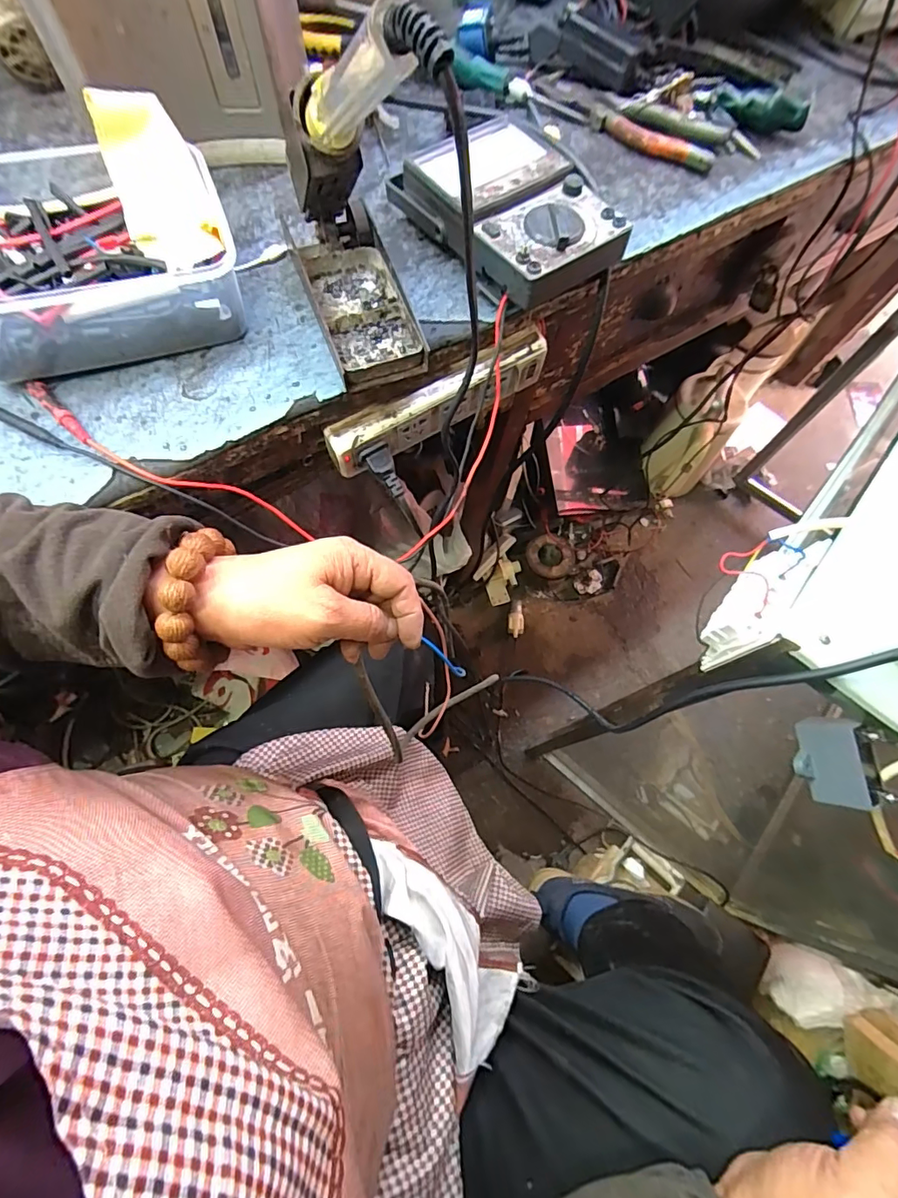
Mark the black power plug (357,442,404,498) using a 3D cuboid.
[{"bbox_3d":[-0.055,-0.107,0.436,0.022,0.027,0.047,-32,90,-13],"label":"black power plug"}]

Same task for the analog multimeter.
[{"bbox_3d":[0.048,-0.322,0.421,0.121,0.049,0.174,-34,74,-13],"label":"analog multimeter"}]

